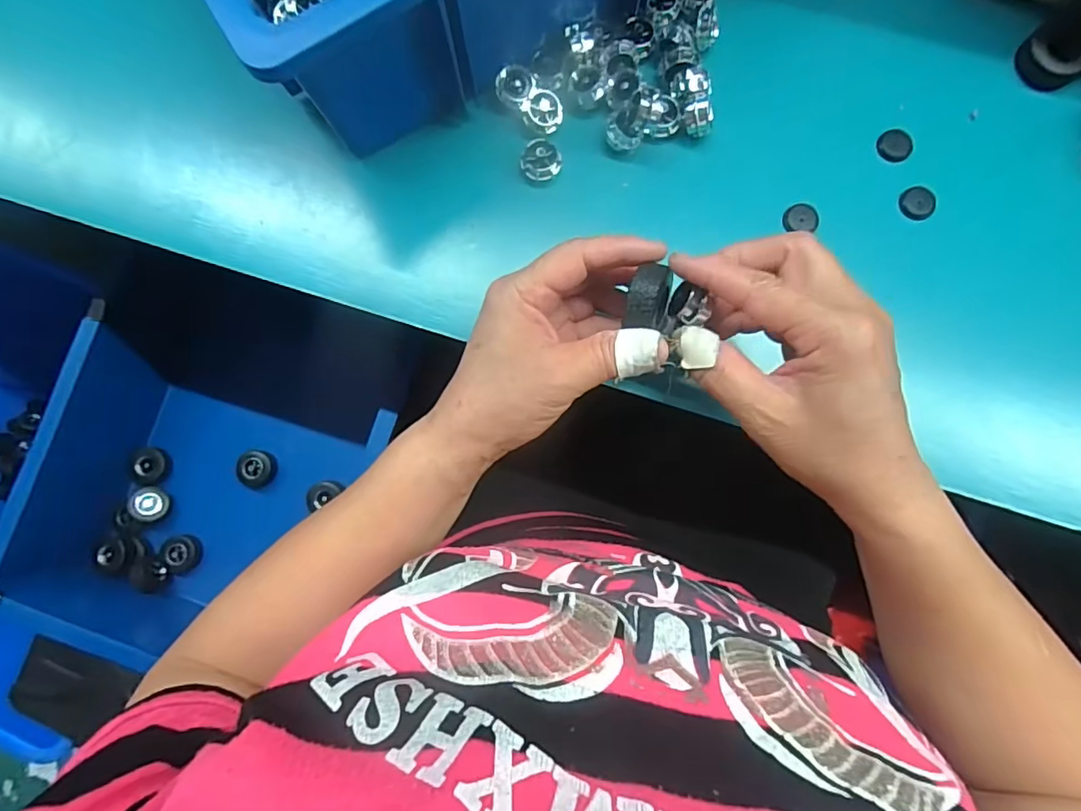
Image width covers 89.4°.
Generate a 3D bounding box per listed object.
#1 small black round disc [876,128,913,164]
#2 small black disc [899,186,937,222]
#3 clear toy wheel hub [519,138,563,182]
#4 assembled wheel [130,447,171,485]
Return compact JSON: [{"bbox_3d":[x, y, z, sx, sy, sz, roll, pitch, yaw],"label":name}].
[{"bbox_3d":[0.226,-0.165,0.347,0.021,0.004,0.023,0,87,2],"label":"small black round disc"},{"bbox_3d":[0.235,-0.126,0.340,0.021,0.004,0.021,0,87,2],"label":"small black disc"},{"bbox_3d":[0.001,-0.156,0.349,0.025,0.017,0.022,-35,87,0],"label":"clear toy wheel hub"},{"bbox_3d":[-0.407,0.066,0.571,0.031,0.020,0.041,12,88,2],"label":"assembled wheel"}]

